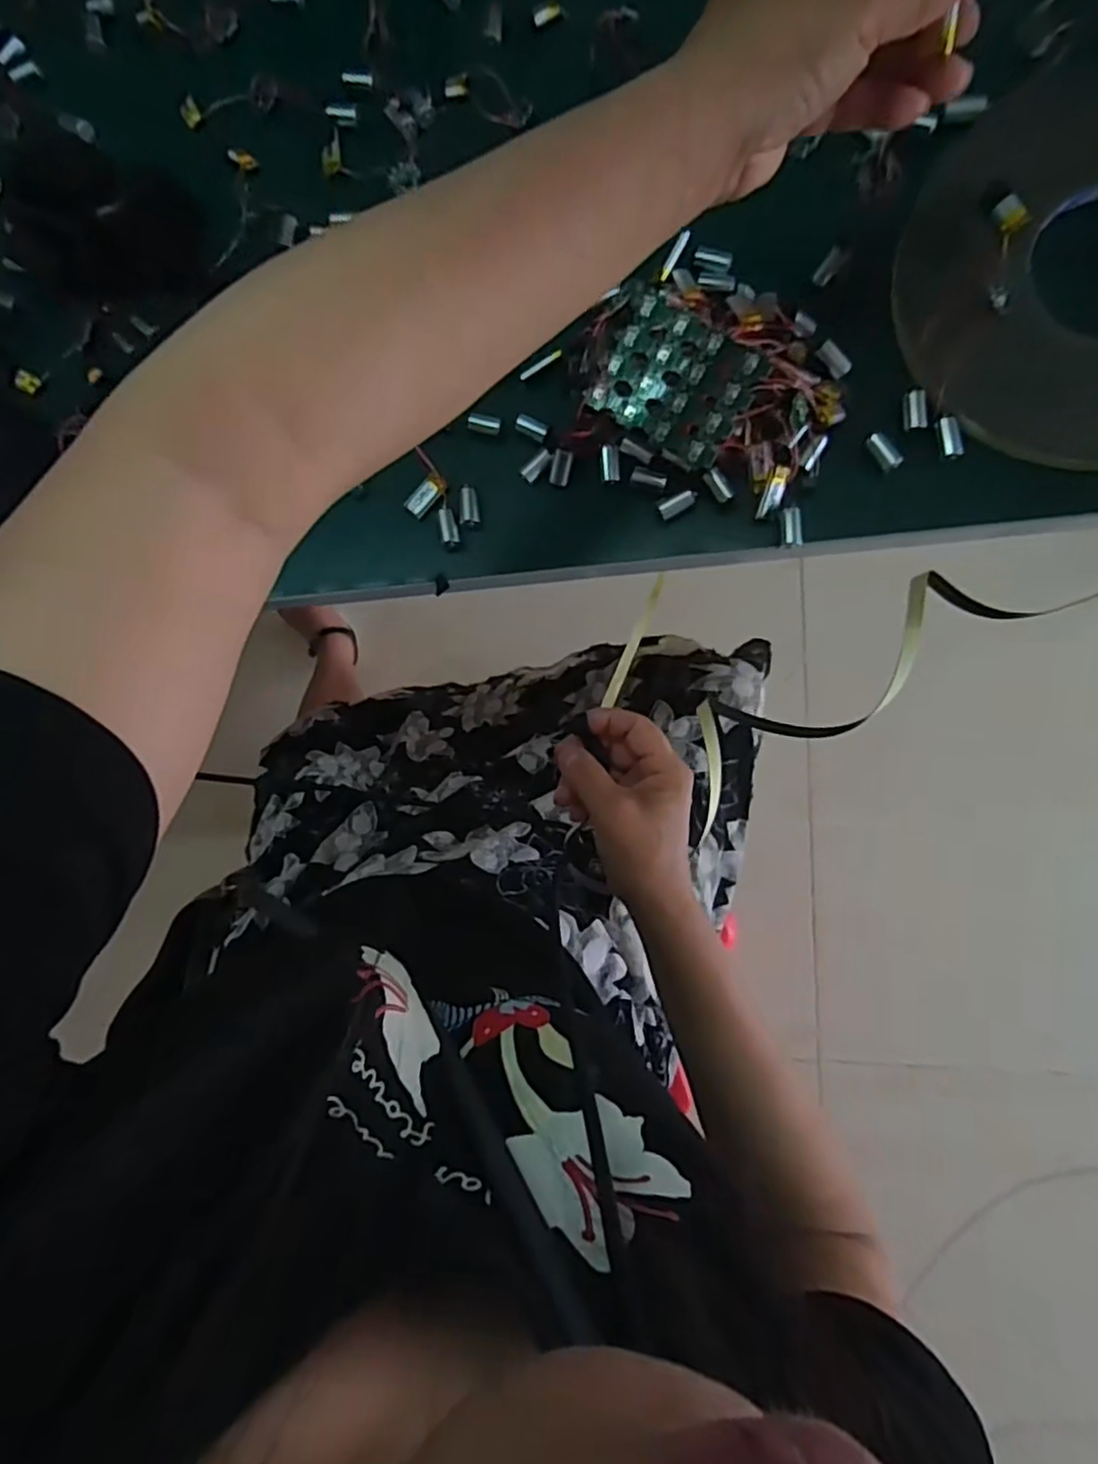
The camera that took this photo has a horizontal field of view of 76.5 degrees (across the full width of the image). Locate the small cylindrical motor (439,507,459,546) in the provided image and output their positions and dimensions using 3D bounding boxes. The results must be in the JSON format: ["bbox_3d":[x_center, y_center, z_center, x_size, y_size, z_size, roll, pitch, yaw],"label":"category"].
[{"bbox_3d":[-0.055,-0.114,0.385,0.007,0.007,0.021,-13,99,9],"label":"small cylindrical motor"}]

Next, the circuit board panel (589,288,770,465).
[{"bbox_3d":[0.063,-0.175,0.344,0.074,0.004,0.058,35,109,12],"label":"circuit board panel"}]

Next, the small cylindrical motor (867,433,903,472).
[{"bbox_3d":[0.168,-0.141,0.349,0.009,0.007,0.020,-34,83,7],"label":"small cylindrical motor"}]

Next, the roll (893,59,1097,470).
[{"bbox_3d":[0.274,-0.227,0.332,0.187,0.012,0.201,0,88,10],"label":"roll"}]

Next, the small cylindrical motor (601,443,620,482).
[{"bbox_3d":[0.033,-0.142,0.369,0.009,0.006,0.019,-5,88,9],"label":"small cylindrical motor"}]

